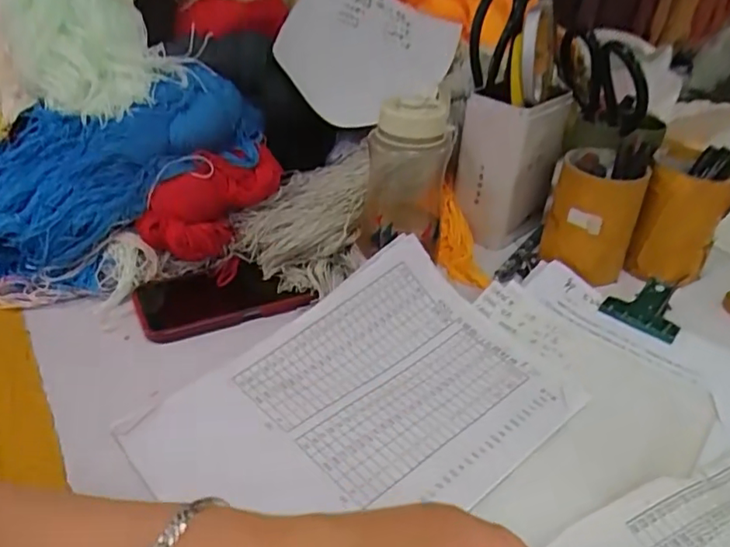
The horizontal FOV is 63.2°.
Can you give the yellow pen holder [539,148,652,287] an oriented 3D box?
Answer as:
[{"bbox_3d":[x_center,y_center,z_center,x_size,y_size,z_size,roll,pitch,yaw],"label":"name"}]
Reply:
[{"bbox_3d":[0.233,-0.060,0.608,0.084,0.108,0.090,16,36,19],"label":"yellow pen holder"}]

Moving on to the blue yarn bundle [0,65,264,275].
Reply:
[{"bbox_3d":[-0.239,-0.110,0.562,0.281,0.088,0.125,-36,47,-22],"label":"blue yarn bundle"}]

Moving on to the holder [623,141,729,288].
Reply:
[{"bbox_3d":[0.328,-0.057,0.617,0.077,0.113,0.105,19,37,23],"label":"holder"}]

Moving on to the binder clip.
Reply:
[{"bbox_3d":[0.272,0.030,0.567,0.067,0.023,0.061,30,42,35],"label":"binder clip"}]

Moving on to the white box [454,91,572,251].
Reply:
[{"bbox_3d":[0.160,-0.119,0.661,0.072,0.155,0.101,30,42,35],"label":"white box"}]

